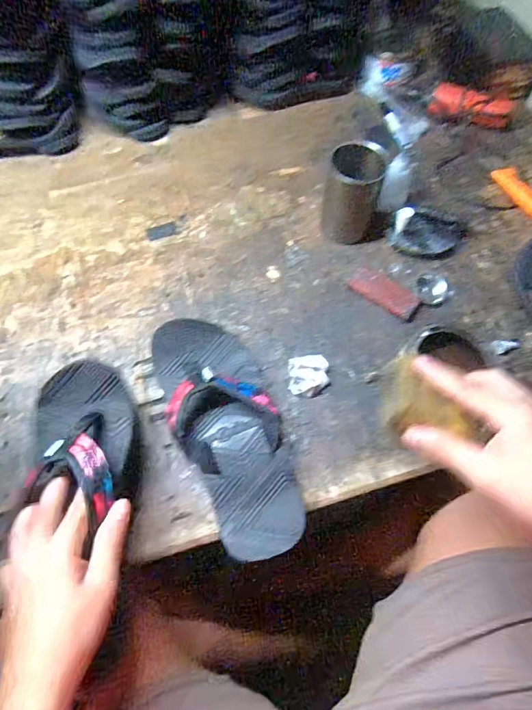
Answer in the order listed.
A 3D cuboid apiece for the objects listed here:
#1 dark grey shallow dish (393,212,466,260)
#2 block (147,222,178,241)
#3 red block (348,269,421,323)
[{"bbox_3d":[0.231,-0.163,0.570,0.086,0.034,0.054,16,65,9],"label":"dark grey shallow dish"},{"bbox_3d":[-0.156,-0.187,0.608,0.043,0.004,0.026,-22,65,-9],"label":"block"},{"bbox_3d":[0.158,-0.082,0.538,0.092,0.007,0.044,35,69,18],"label":"red block"}]

